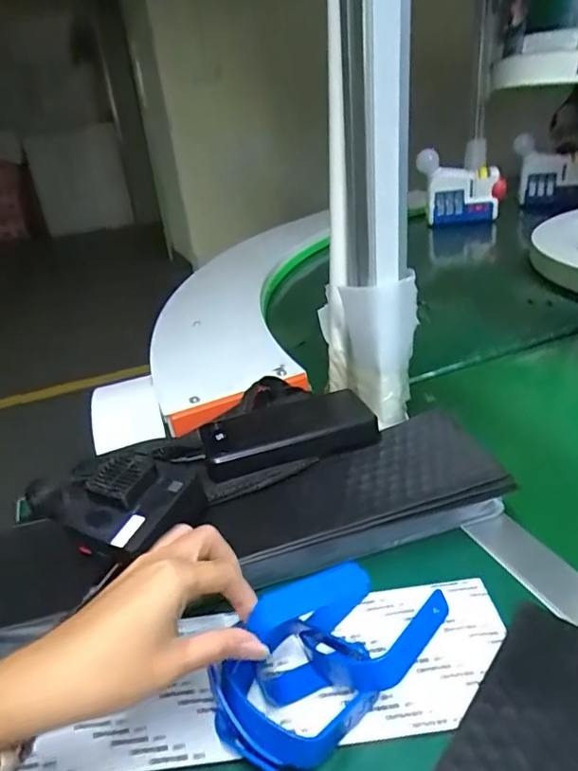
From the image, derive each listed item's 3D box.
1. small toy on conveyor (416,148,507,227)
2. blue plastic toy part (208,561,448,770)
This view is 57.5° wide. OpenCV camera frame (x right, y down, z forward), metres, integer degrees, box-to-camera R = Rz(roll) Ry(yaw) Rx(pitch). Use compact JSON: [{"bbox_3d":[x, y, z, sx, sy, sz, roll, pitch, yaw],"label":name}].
[{"bbox_3d":[0.453,-0.520,1.396,0.225,0.172,0.070,1,29,13],"label":"small toy on conveyor"},{"bbox_3d":[0.016,0.163,0.325,0.129,0.046,0.102,-28,35,-36],"label":"blue plastic toy part"}]

